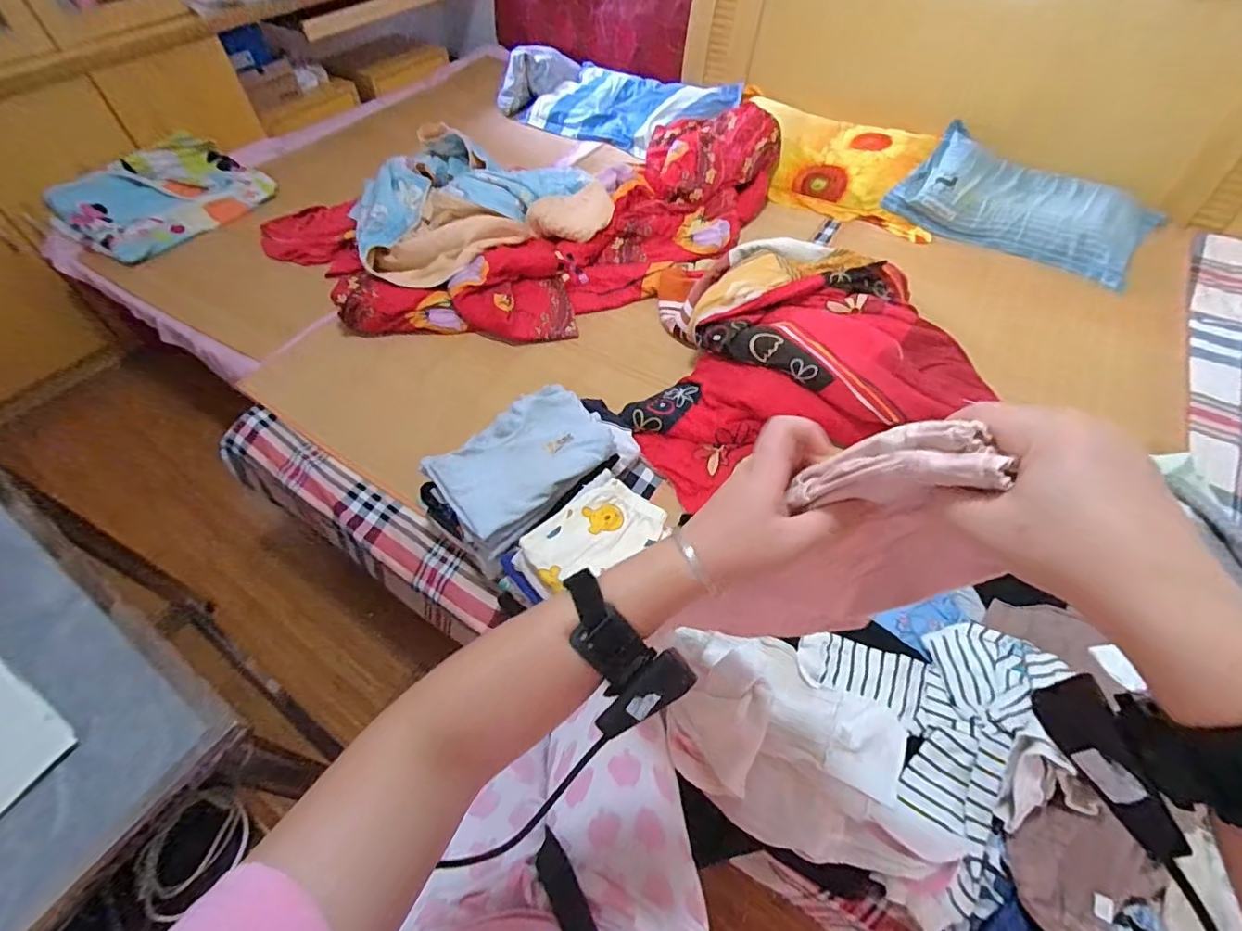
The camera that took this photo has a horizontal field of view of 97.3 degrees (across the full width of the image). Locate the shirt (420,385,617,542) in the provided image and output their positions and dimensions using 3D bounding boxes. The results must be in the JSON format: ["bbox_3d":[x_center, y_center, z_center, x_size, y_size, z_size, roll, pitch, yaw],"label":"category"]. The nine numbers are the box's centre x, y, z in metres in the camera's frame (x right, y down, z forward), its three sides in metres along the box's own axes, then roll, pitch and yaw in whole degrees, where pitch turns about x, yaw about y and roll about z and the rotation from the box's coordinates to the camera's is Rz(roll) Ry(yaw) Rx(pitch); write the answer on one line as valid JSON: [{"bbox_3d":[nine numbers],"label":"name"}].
[{"bbox_3d":[-0.166,-0.018,0.941,0.296,0.040,0.185,-36,60,-24],"label":"shirt"}]

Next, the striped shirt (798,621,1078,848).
[{"bbox_3d":[0.424,0.293,0.769,0.308,0.056,0.289,-38,61,-25],"label":"striped shirt"}]

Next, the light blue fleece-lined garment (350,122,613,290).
[{"bbox_3d":[-0.405,-0.736,1.479,0.646,0.125,0.519,-24,56,-16],"label":"light blue fleece-lined garment"}]

